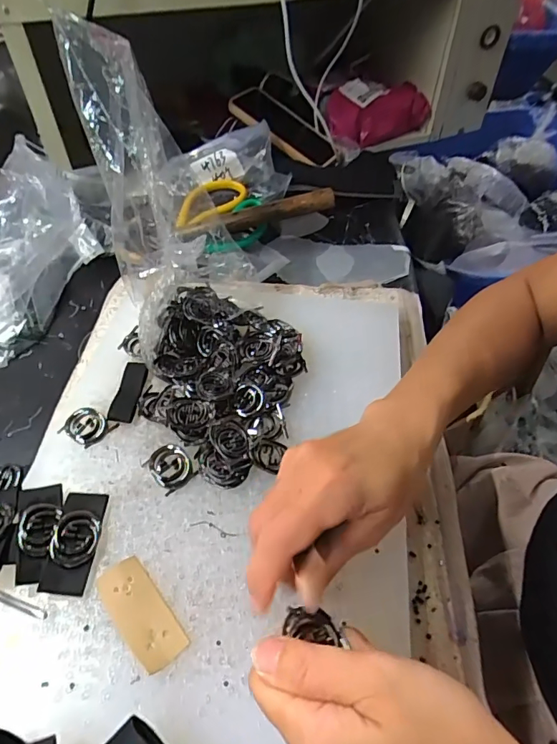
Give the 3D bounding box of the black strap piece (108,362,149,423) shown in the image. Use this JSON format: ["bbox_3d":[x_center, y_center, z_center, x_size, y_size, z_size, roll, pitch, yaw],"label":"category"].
[{"bbox_3d":[-0.116,0.014,0.368,0.024,0.007,0.056,-5,53,15],"label":"black strap piece"}]

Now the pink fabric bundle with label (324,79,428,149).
[{"bbox_3d":[0.153,-0.401,0.720,0.166,0.059,0.068,-18,52,-15],"label":"pink fabric bundle with label"}]

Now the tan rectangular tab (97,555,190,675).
[{"bbox_3d":[-0.078,0.136,0.267,0.027,0.005,0.063,-33,57,-25],"label":"tan rectangular tab"}]

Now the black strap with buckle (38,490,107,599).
[{"bbox_3d":[-0.125,0.103,0.290,0.025,0.014,0.063,2,50,1],"label":"black strap with buckle"}]

